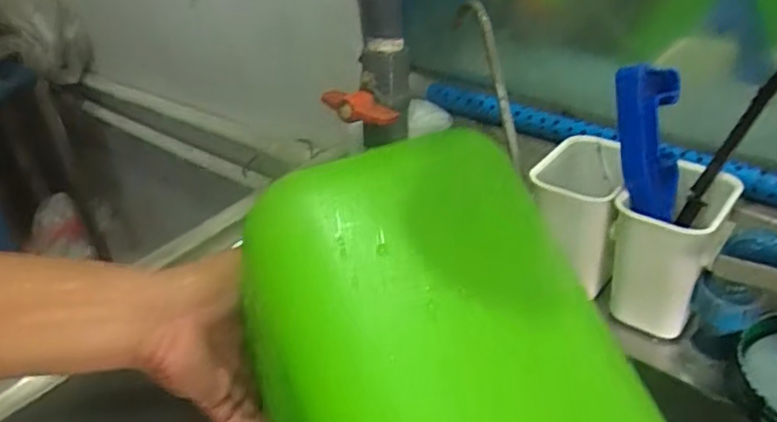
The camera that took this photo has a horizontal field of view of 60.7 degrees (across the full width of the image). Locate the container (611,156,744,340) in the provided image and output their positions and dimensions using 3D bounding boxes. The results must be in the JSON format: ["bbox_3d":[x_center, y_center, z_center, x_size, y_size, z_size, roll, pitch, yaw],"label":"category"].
[{"bbox_3d":[0.218,0.029,0.512,0.077,0.109,0.083,20,42,32],"label":"container"}]

